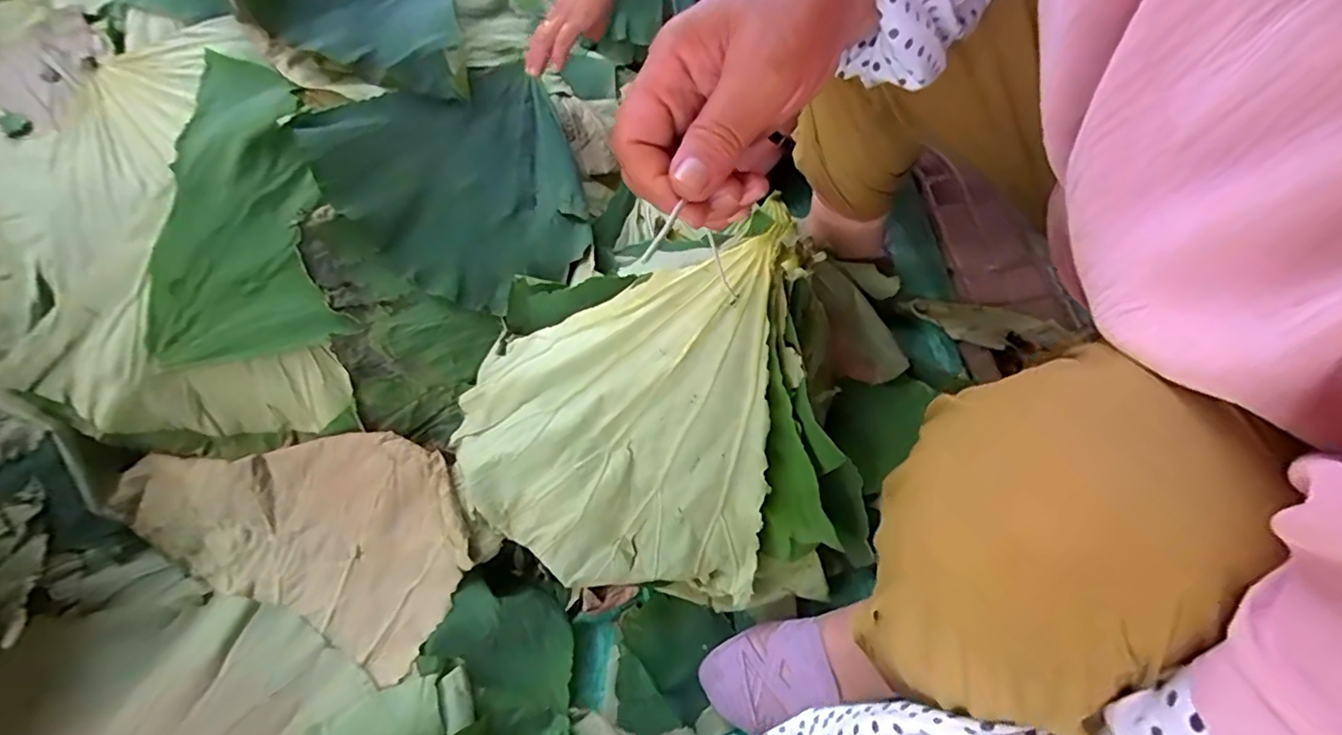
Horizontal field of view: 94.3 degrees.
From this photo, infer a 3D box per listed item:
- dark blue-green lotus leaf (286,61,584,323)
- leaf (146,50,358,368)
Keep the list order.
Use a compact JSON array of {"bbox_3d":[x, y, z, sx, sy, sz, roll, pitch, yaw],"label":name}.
[{"bbox_3d":[-0.206,-0.217,0.686,0.247,0.114,0.290,41,72,17],"label":"dark blue-green lotus leaf"},{"bbox_3d":[-0.424,-0.171,0.628,0.178,0.048,0.324,-3,84,-1],"label":"leaf"}]

